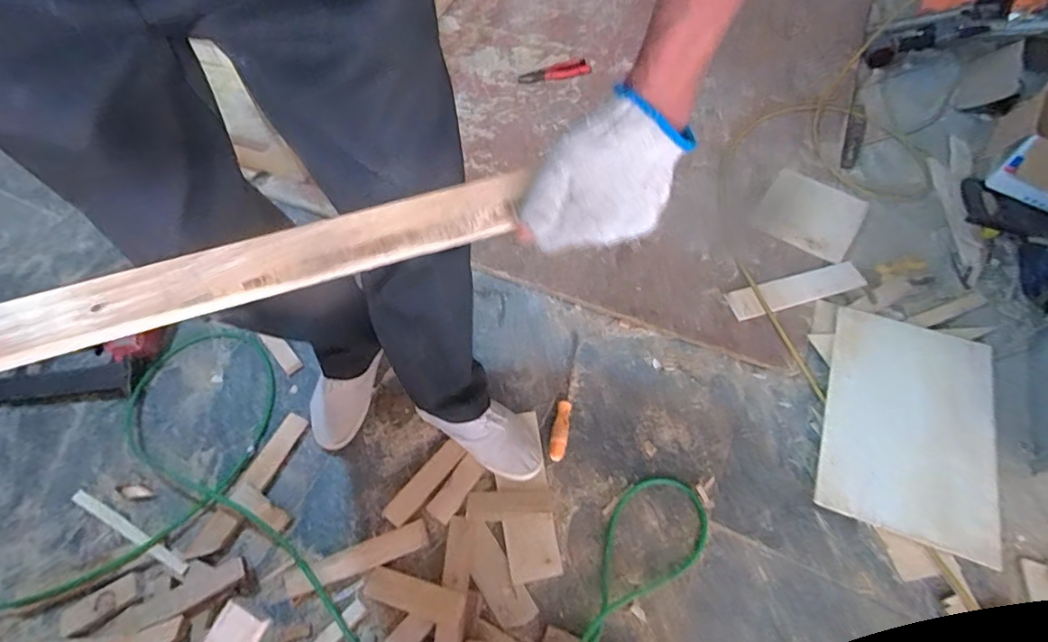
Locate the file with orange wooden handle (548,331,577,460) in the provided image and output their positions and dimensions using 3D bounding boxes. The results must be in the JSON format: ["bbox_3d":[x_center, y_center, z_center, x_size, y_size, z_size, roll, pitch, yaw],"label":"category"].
[{"bbox_3d":[0.079,0.127,0.922,0.027,0.023,0.249,10,59,8],"label":"file with orange wooden handle"}]

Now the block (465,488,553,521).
[{"bbox_3d":[-0.023,0.286,0.816,0.133,0.014,0.041,-5,58,-1],"label":"block"}]

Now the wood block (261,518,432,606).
[{"bbox_3d":[-0.265,0.361,0.776,0.241,0.019,0.041,-19,59,-9],"label":"wood block"}]

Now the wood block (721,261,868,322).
[{"bbox_3d":[0.522,-0.060,0.995,0.271,0.009,0.067,-13,59,-6],"label":"wood block"}]

